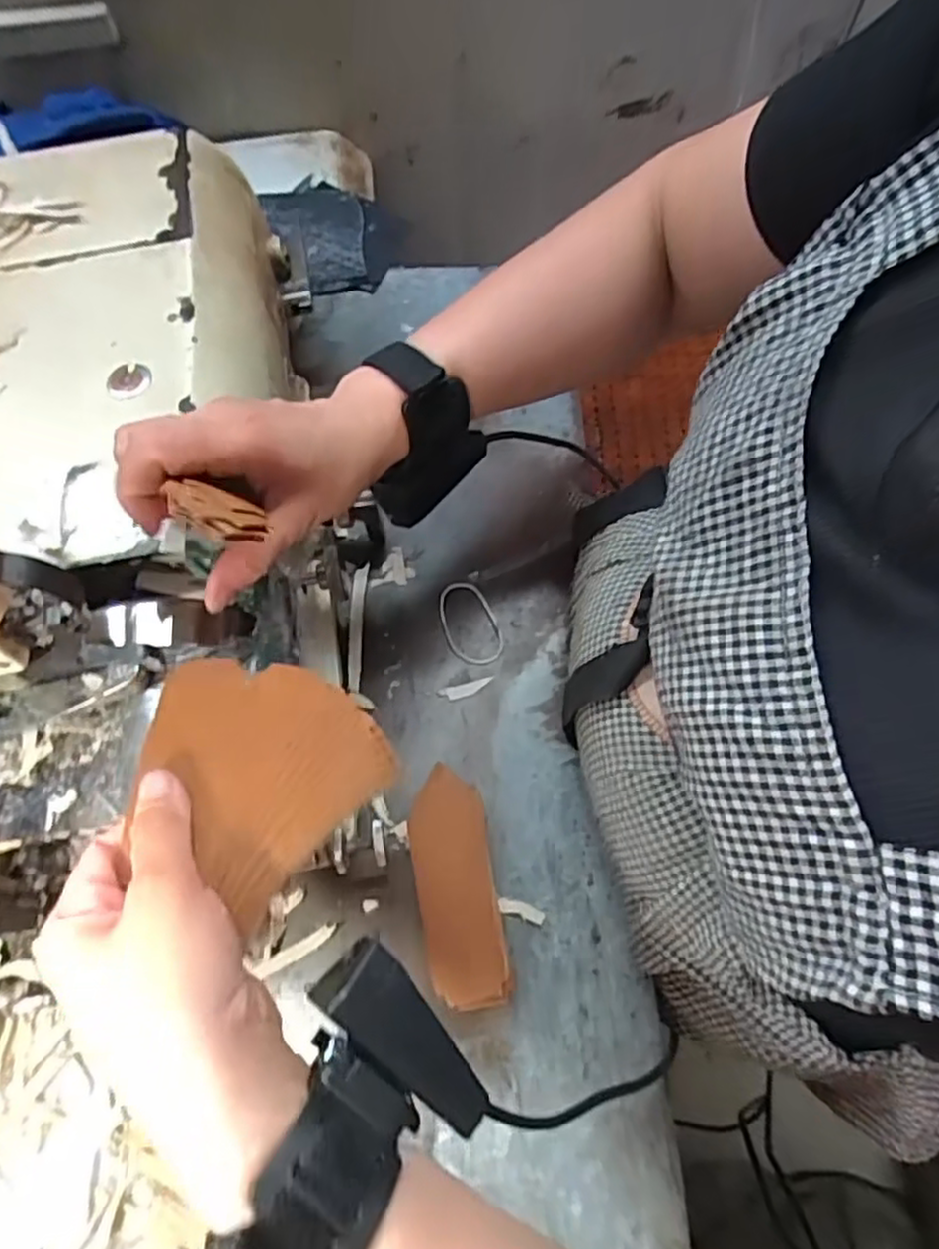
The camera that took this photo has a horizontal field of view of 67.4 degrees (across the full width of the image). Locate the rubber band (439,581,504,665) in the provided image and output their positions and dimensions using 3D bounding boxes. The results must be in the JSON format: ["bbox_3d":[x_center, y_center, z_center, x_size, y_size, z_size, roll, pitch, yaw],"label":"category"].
[{"bbox_3d":[-0.001,-0.001,0.478,0.037,0.004,0.062,-19,68,-6],"label":"rubber band"}]

